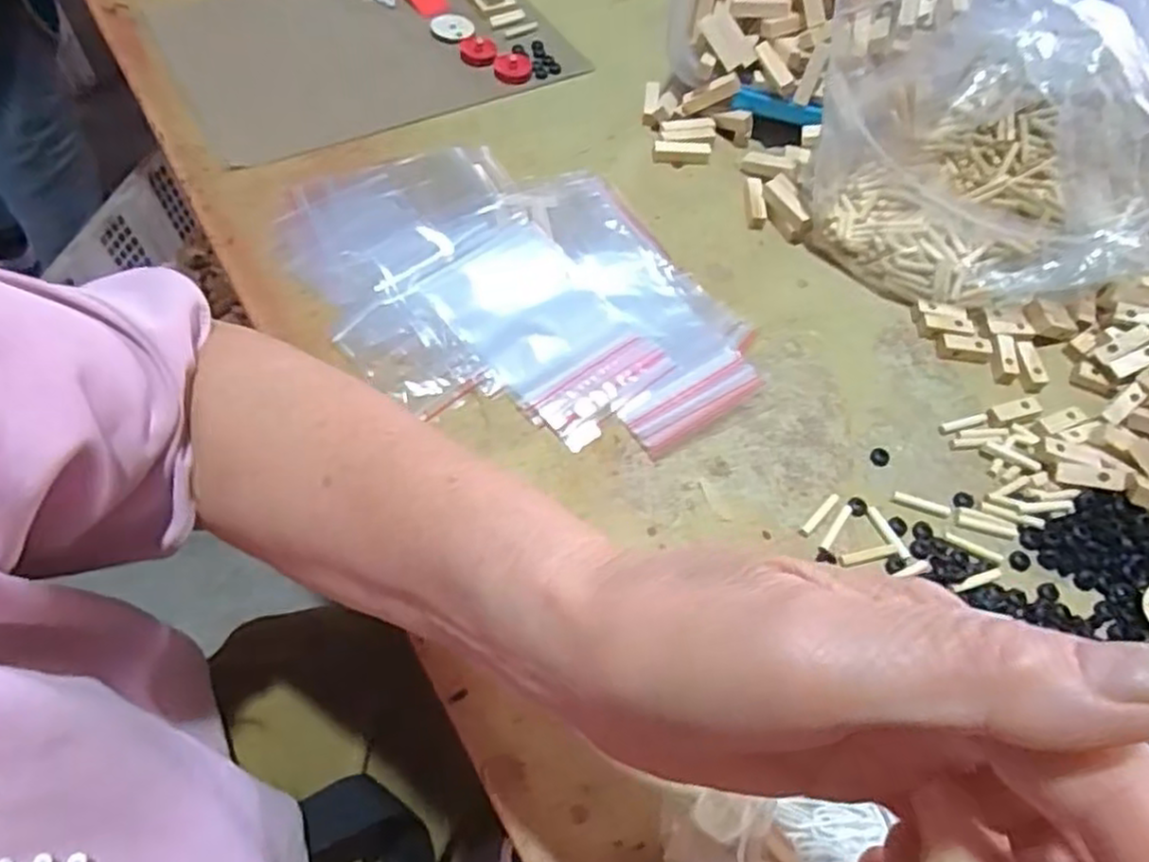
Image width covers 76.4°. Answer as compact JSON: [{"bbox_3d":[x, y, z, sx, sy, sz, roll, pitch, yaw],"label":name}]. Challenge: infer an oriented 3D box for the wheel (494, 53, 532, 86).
[{"bbox_3d":[-0.047,-0.279,0.562,0.027,0.010,0.027,-5,58,-7],"label":"wheel"}]

